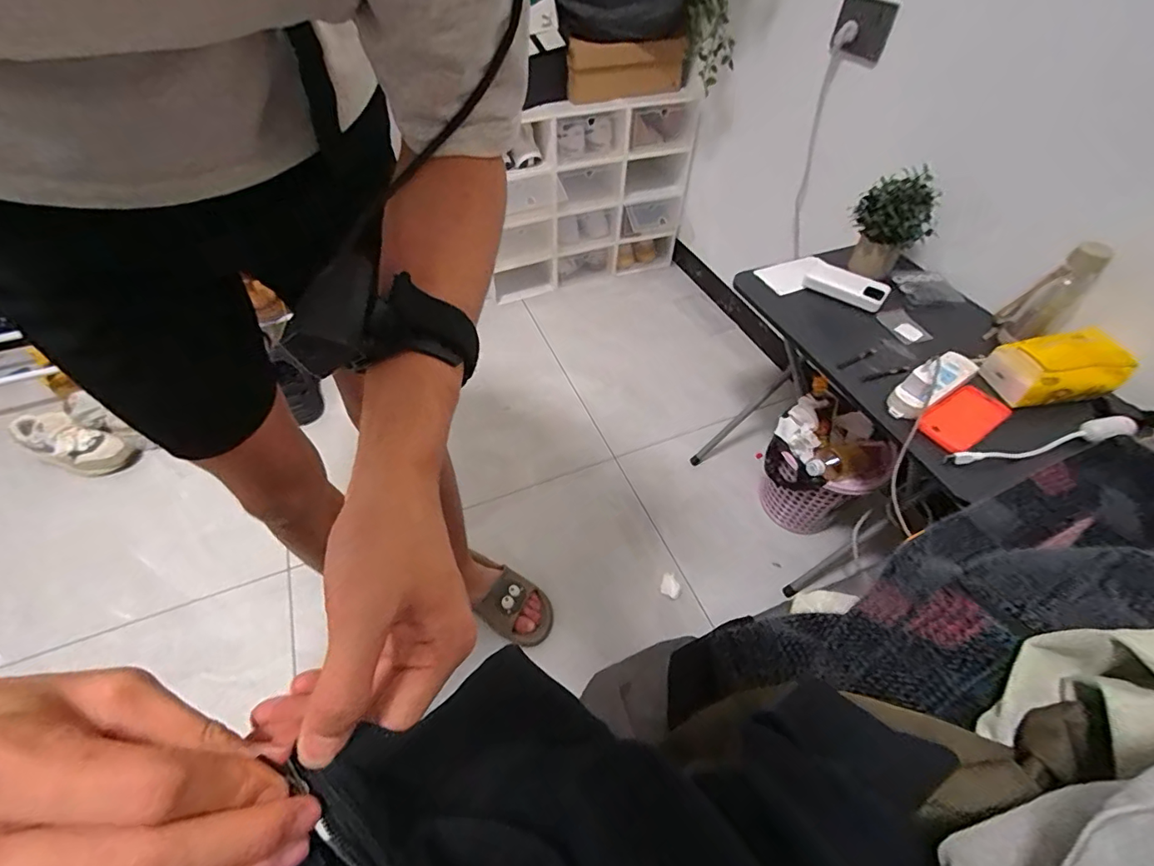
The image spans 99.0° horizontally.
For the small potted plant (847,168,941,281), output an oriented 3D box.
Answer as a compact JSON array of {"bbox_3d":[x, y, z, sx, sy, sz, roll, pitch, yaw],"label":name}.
[{"bbox_3d":[0.586,-0.387,0.924,0.127,0.168,0.111,24,54,18],"label":"small potted plant"}]

